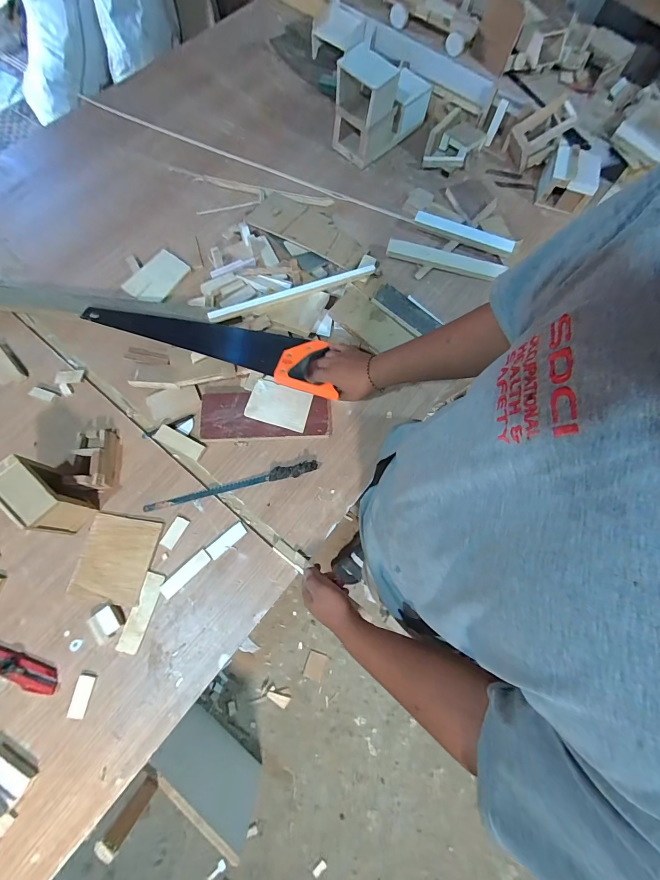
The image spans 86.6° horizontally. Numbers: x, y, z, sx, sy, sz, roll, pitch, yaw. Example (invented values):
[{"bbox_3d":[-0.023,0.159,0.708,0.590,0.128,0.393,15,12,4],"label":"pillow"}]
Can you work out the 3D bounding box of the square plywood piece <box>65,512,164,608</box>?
[{"bbox_3d":[-0.360,0.198,0.588,0.117,0.006,0.133,9,72,2],"label":"square plywood piece"}]

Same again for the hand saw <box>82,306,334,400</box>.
[{"bbox_3d":[-0.215,-0.194,0.669,0.487,0.032,0.111,16,72,4],"label":"hand saw"}]

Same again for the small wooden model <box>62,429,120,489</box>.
[{"bbox_3d":[-0.416,0.028,0.613,0.059,0.057,0.118,-5,72,-3],"label":"small wooden model"}]

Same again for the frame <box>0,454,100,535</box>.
[{"bbox_3d":[-0.453,0.091,0.556,0.109,0.119,0.069,34,75,9],"label":"frame"}]

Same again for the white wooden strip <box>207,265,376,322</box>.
[{"bbox_3d":[-0.071,-0.299,0.705,0.348,0.017,0.017,-20,75,-8],"label":"white wooden strip"}]

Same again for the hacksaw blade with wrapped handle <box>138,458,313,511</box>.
[{"bbox_3d":[-0.176,0.081,0.634,0.309,0.015,0.025,-13,73,-6],"label":"hacksaw blade with wrapped handle"}]

